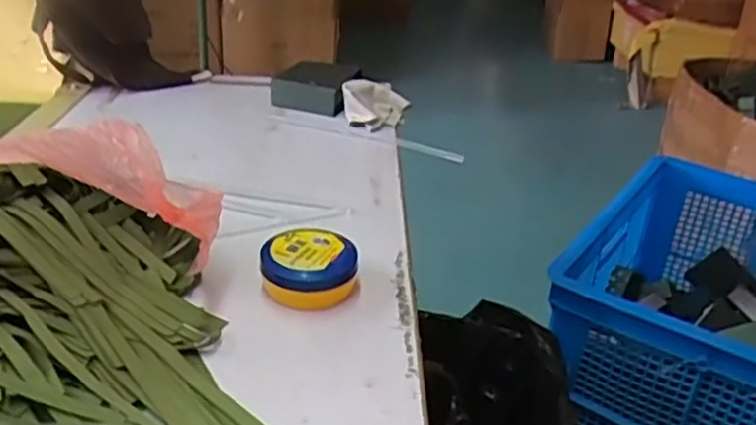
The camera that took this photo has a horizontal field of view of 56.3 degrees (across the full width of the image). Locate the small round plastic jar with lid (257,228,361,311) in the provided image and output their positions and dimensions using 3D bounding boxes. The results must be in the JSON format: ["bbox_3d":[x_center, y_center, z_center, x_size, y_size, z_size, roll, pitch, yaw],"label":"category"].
[{"bbox_3d":[-0.053,0.041,0.541,0.070,0.033,0.058,-1,29,-9],"label":"small round plastic jar with lid"}]

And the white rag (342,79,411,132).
[{"bbox_3d":[-0.003,-0.132,0.860,0.079,0.037,0.077,3,29,-3],"label":"white rag"}]

